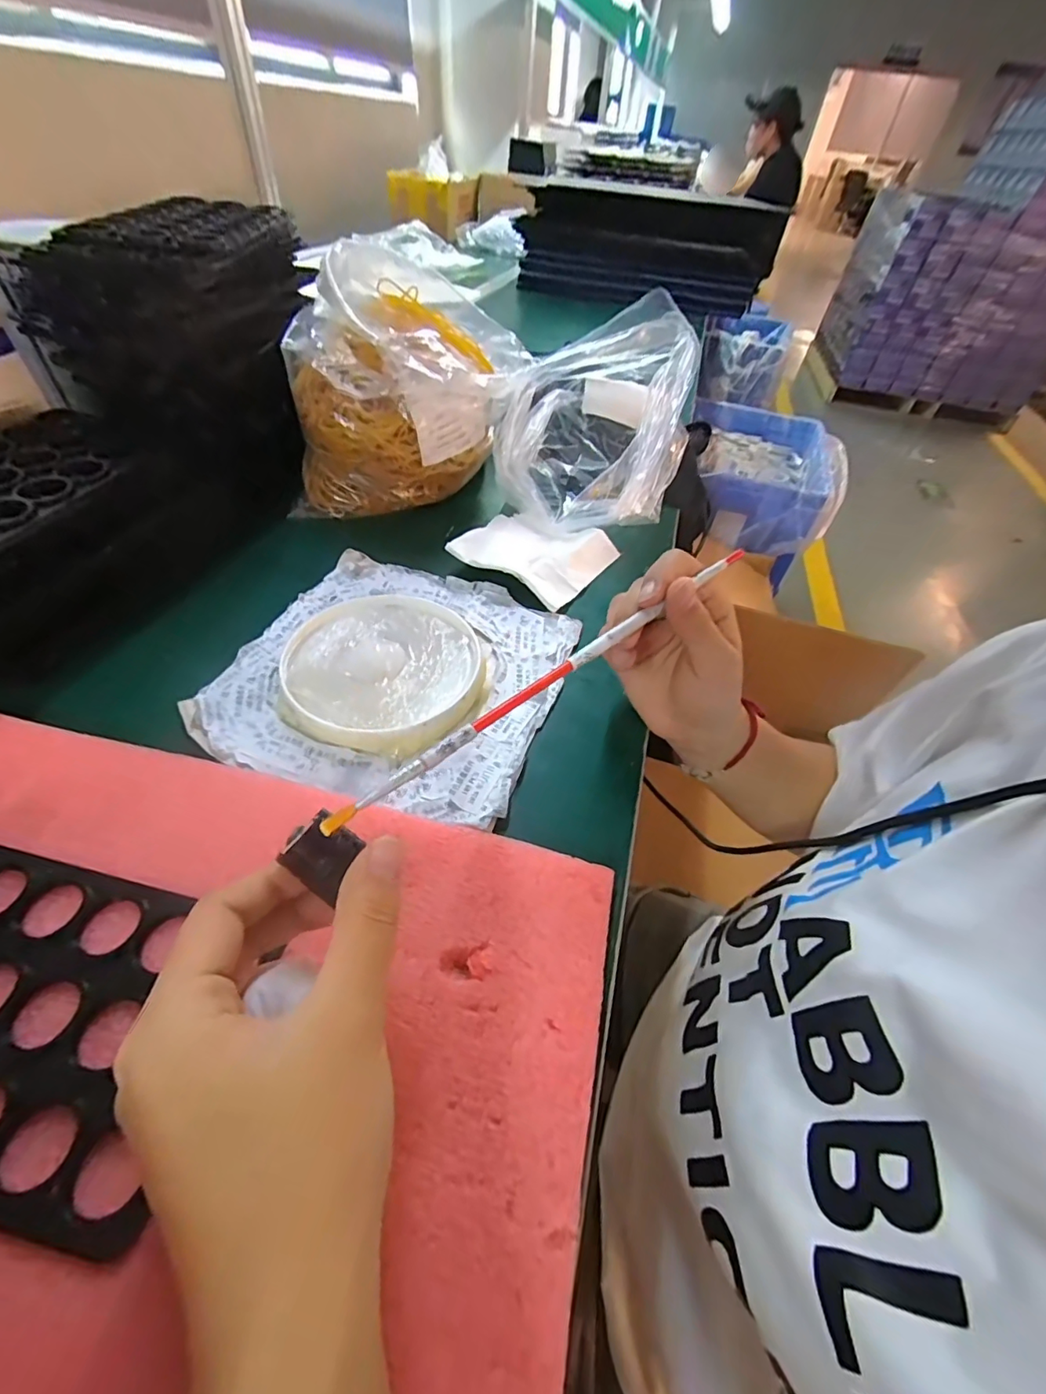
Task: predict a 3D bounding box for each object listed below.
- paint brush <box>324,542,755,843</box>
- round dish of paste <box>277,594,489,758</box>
[{"bbox_3d":[0.024,-0.016,0.226,0.244,0.006,0.006,-34,57,-25],"label":"paint brush"},{"bbox_3d":[-0.085,-0.020,0.320,0.120,0.015,0.120,3,49,-3],"label":"round dish of paste"}]

